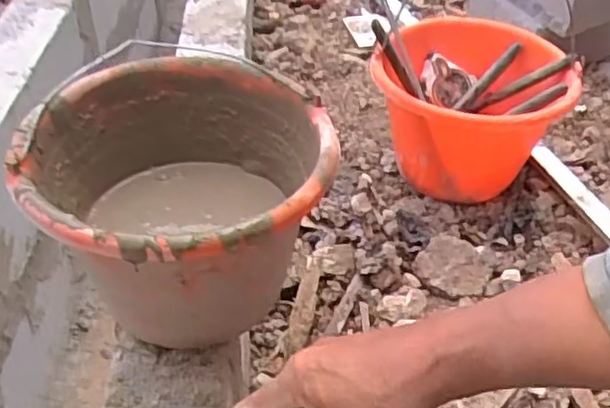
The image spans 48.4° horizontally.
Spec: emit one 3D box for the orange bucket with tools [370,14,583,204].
[{"bbox_3d":[0.208,-0.114,0.870,0.236,0.171,0.216,1,38,2],"label":"orange bucket with tools"}]

